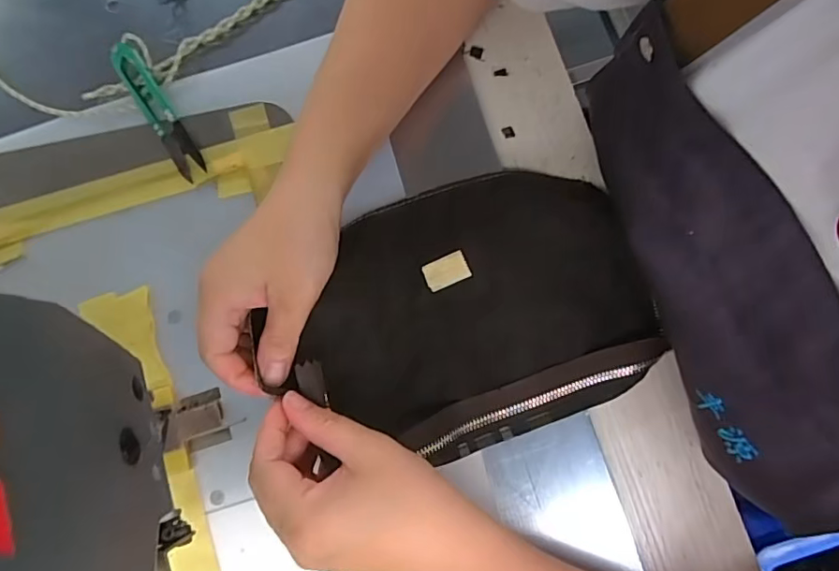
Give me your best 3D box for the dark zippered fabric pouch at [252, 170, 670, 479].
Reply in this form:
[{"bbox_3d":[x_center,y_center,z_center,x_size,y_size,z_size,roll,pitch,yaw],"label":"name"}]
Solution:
[{"bbox_3d":[0.034,0.012,0.317,0.215,0.048,0.159,-18,80,-3],"label":"dark zippered fabric pouch"}]

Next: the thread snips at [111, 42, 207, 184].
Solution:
[{"bbox_3d":[-0.178,-0.119,0.357,0.020,0.017,0.103,-32,82,-4],"label":"thread snips"}]

